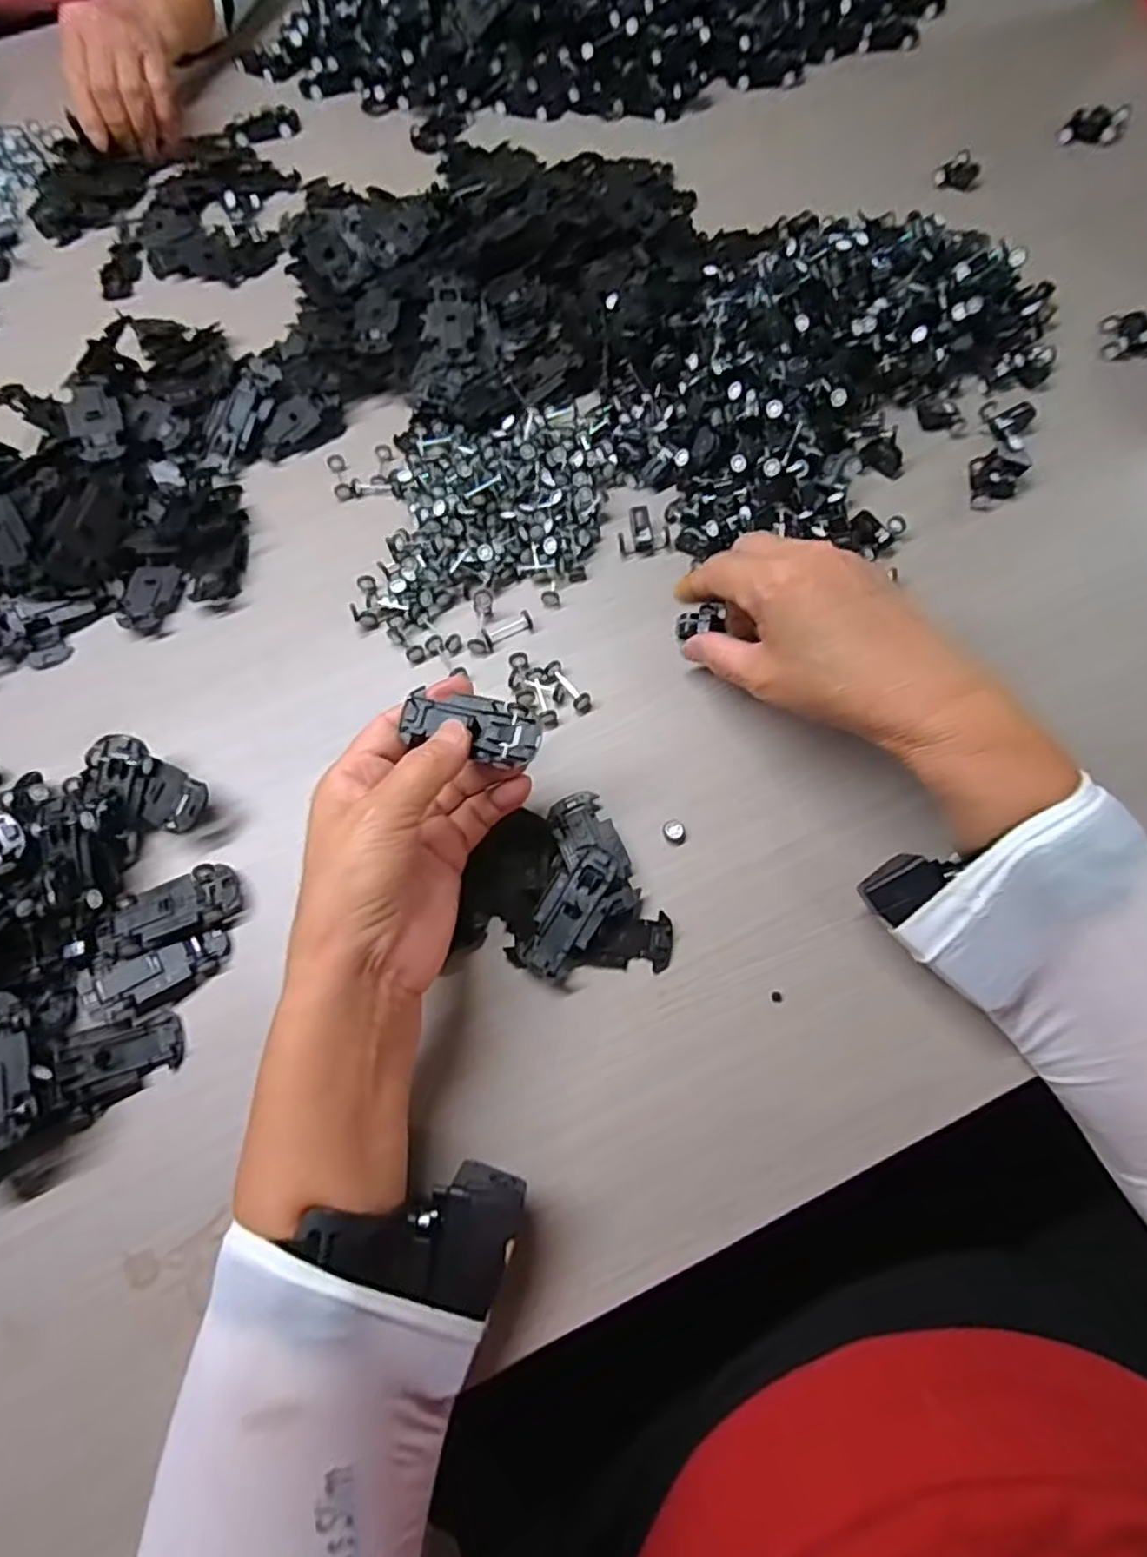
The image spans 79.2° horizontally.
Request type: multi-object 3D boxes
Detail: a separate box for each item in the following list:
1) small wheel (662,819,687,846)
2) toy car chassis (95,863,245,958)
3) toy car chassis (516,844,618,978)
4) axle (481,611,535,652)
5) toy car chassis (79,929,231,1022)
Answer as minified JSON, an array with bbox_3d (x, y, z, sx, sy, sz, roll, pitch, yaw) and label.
[{"bbox_3d":[0.052,0.027,0.354,0.012,0.004,0.013,-1,69,2],"label":"small wheel"},{"bbox_3d":[-0.203,0.066,0.351,0.063,0.018,0.033,-24,70,-7],"label":"toy car chassis"},{"bbox_3d":[-0.001,0.065,0.338,0.026,0.012,0.064,25,72,11],"label":"toy car chassis"},{"bbox_3d":[-0.039,-0.087,0.404,0.031,0.008,0.012,-31,71,-9],"label":"axle"},{"bbox_3d":[-0.204,0.097,0.342,0.066,0.010,0.026,-22,69,-19],"label":"toy car chassis"}]

